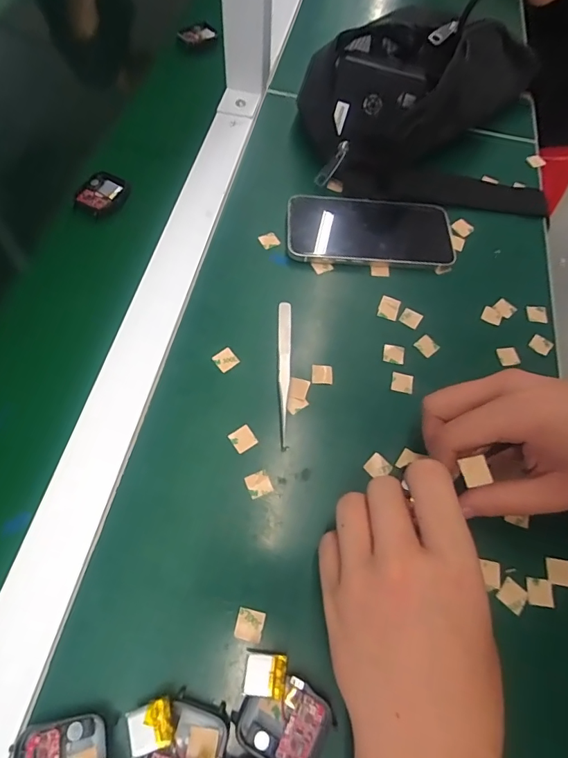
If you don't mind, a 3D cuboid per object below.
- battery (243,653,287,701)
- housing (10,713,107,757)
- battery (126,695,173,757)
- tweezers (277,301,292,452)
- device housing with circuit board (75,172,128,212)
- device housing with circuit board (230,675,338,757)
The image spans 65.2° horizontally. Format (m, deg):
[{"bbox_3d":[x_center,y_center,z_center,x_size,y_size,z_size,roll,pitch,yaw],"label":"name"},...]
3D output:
[{"bbox_3d":[-0.010,0.154,0.232,0.021,0.009,0.019,8,63,1],"label":"battery"},{"bbox_3d":[-0.108,0.185,0.214,0.041,0.009,0.035,-10,64,-8],"label":"housing"},{"bbox_3d":[-0.066,0.169,0.216,0.020,0.005,0.020,-10,55,-12],"label":"battery"},{"bbox_3d":[0.000,-0.007,0.328,0.011,0.007,0.121,2,63,-2],"label":"tweezers"},{"bbox_3d":[-0.162,-0.166,0.395,0.039,0.008,0.040,26,65,10],"label":"device housing with circuit board"},{"bbox_3d":[0.000,0.176,0.229,0.046,0.013,0.037,24,65,9],"label":"device housing with circuit board"}]

